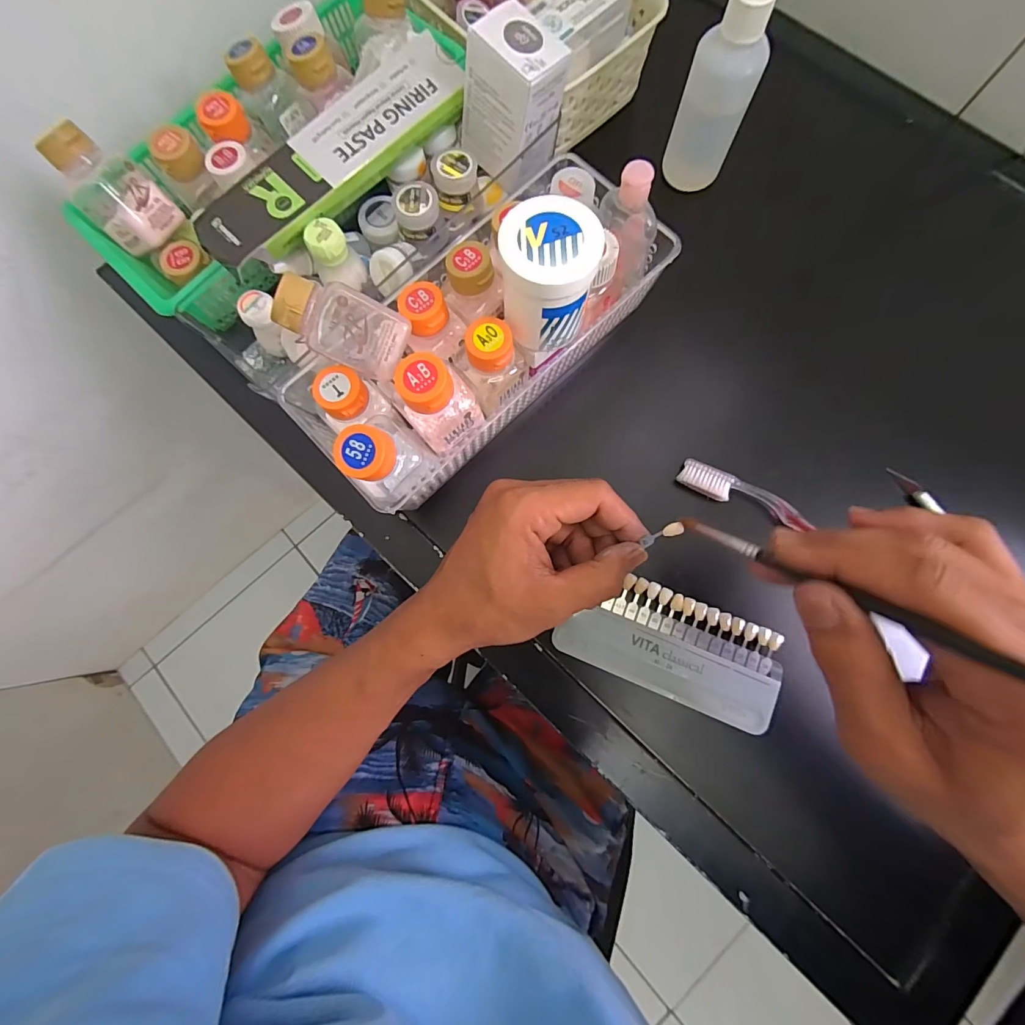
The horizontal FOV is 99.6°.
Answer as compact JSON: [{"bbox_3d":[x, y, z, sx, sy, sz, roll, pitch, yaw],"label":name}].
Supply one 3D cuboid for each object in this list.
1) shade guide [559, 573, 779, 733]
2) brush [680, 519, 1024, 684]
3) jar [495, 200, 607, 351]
[{"bbox_3d":[0.108,0.089,0.293,0.140,0.007,0.067,22,80,5],"label":"shade guide"},{"bbox_3d":[0.133,0.034,0.160,0.005,0.190,0.008,-40,119,-6],"label":"brush"},{"bbox_3d":[0.021,-0.135,0.261,0.053,0.072,0.051,0,79,1],"label":"jar"}]

